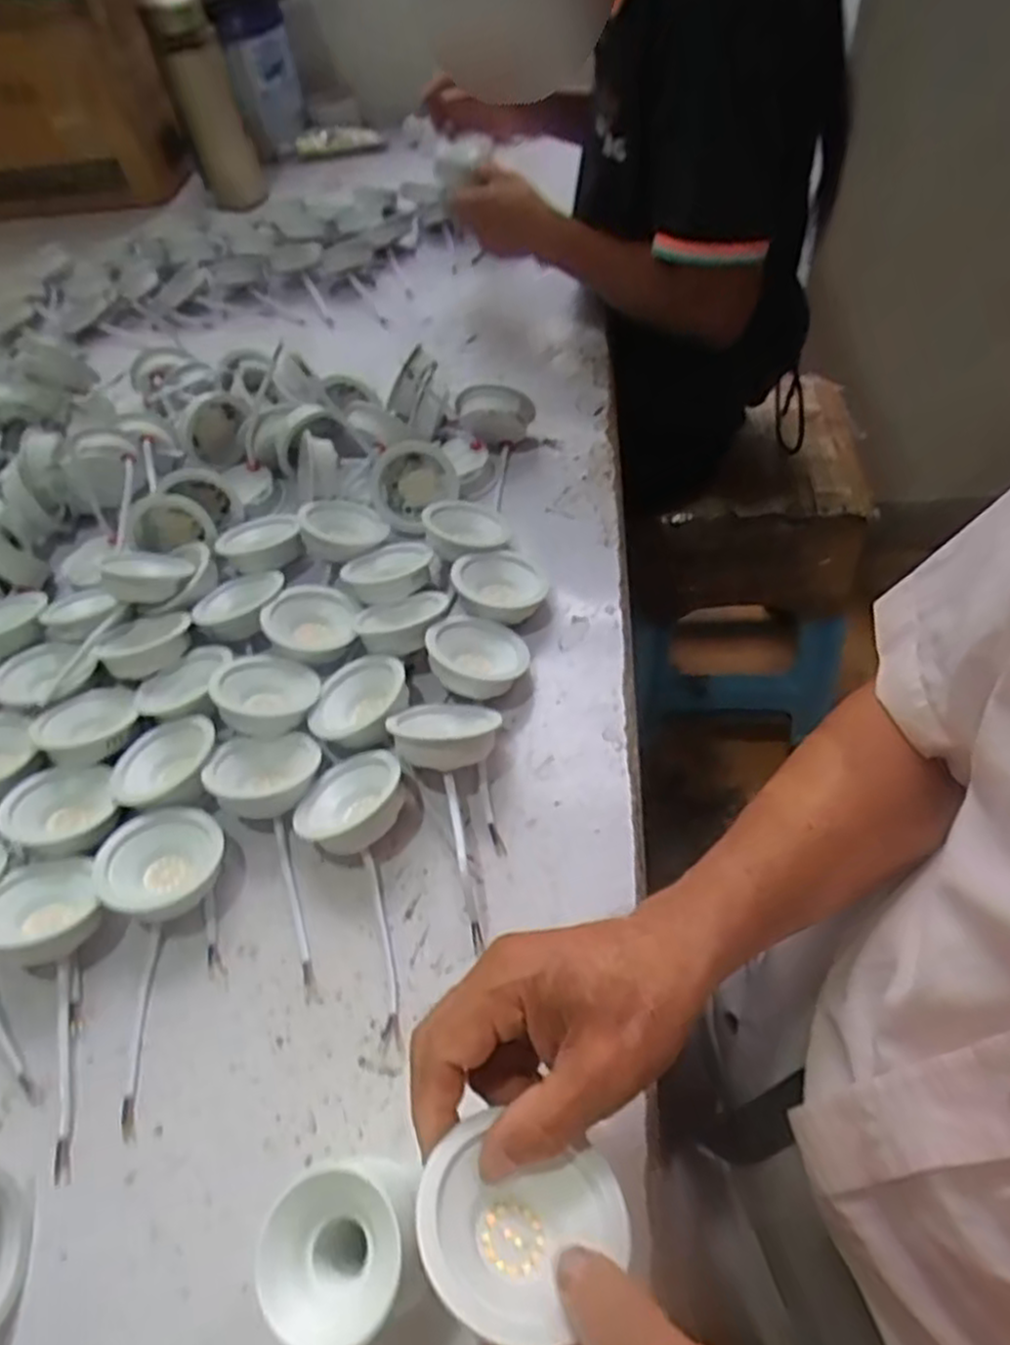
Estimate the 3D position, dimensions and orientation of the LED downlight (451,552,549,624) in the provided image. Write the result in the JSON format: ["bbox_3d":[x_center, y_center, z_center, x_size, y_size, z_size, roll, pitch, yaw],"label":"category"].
[{"bbox_3d":[-0.004,-0.066,0.571,0.067,0.024,0.067,6,53,-10],"label":"LED downlight"}]

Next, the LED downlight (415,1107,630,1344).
[{"bbox_3d":[0.005,0.198,0.265,0.068,0.028,0.068,6,28,-11],"label":"LED downlight"}]

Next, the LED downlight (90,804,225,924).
[{"bbox_3d":[-0.203,0.116,0.465,0.070,0.037,0.072,-34,56,-18],"label":"LED downlight"}]

